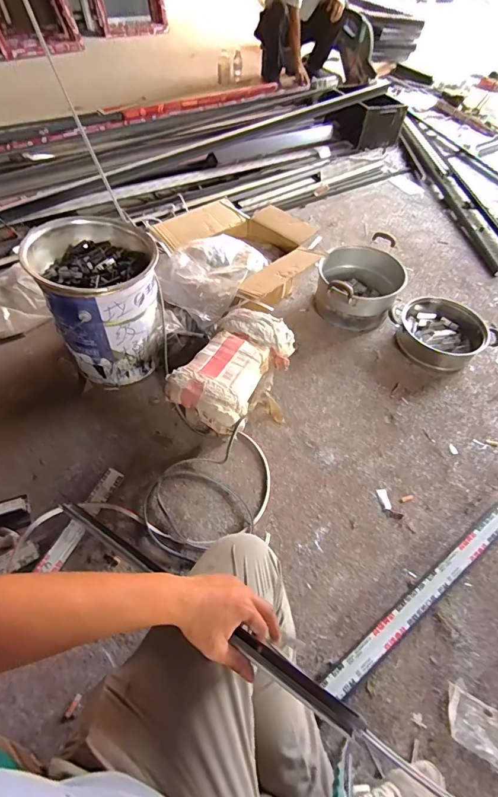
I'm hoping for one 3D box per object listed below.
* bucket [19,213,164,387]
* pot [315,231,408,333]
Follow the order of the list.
[{"bbox_3d":[-0.398,-0.262,1.099,0.292,0.334,0.307,-22,59,-19],"label":"bucket"},{"bbox_3d":[0.385,-0.402,1.383,0.279,0.185,0.369,25,56,13],"label":"pot"}]

